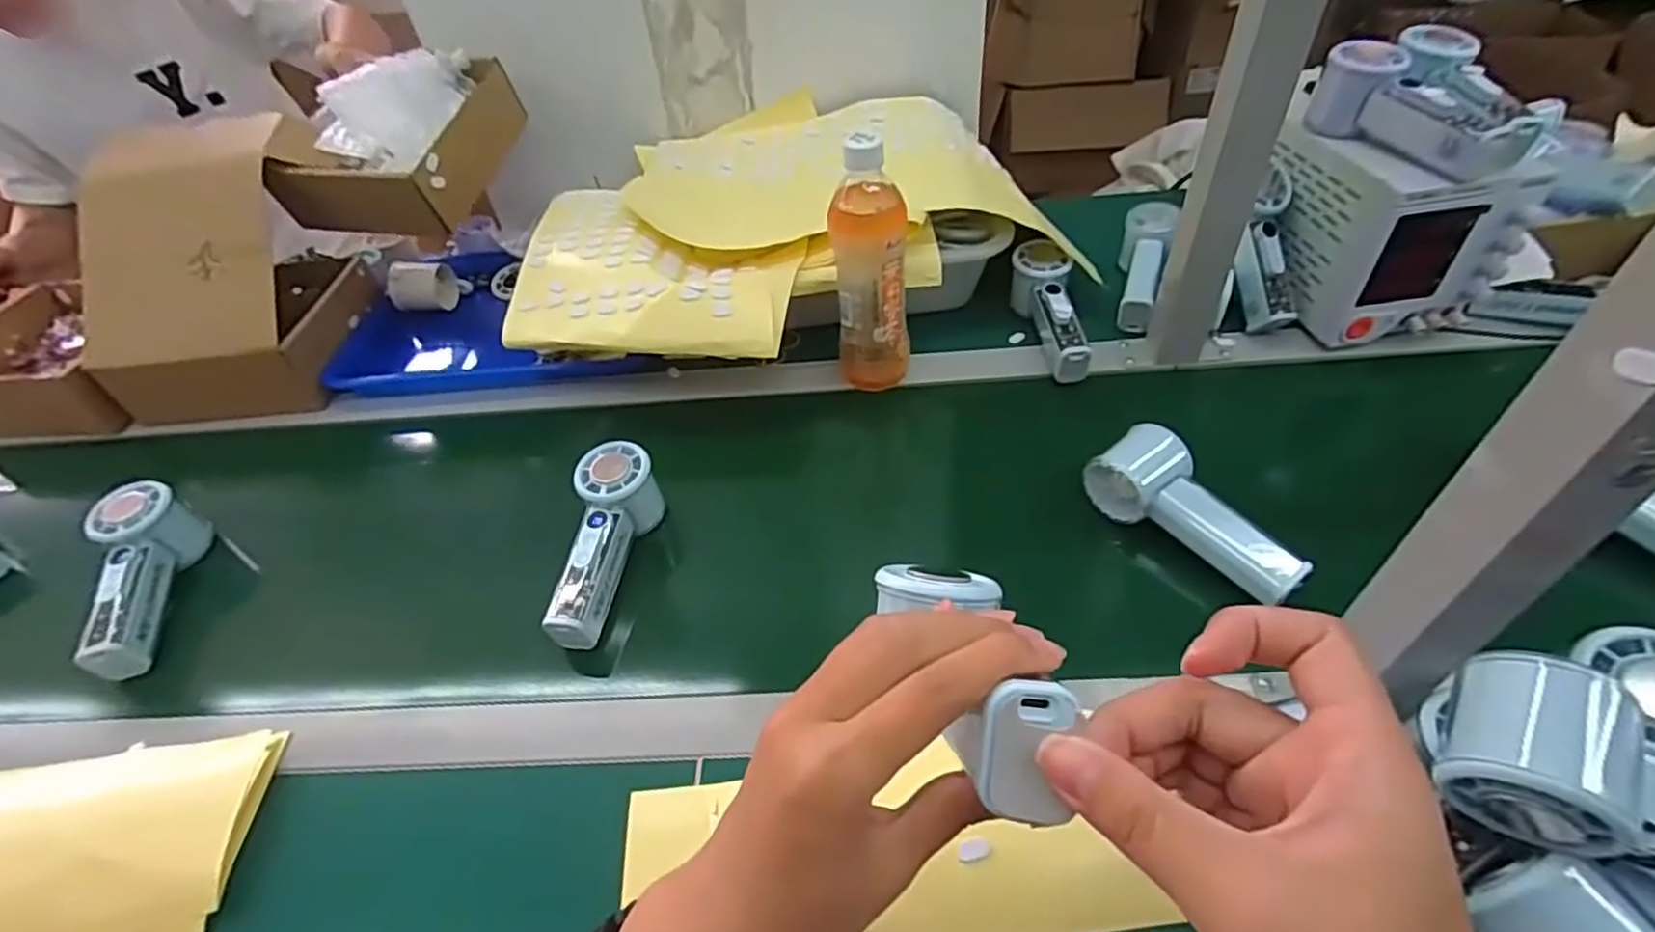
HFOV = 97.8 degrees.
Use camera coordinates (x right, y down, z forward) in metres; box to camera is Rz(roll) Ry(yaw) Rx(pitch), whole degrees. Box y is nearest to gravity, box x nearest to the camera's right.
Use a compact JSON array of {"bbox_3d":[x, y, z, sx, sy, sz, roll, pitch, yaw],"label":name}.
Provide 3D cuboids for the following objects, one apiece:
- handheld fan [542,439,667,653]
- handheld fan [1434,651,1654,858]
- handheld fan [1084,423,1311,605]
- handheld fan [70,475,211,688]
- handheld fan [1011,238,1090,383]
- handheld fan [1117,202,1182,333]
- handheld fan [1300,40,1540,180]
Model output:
[{"bbox_3d":[-0.168,0.061,0.547,0.050,0.056,0.157,3,59,10],"label":"handheld fan"},{"bbox_3d":[0.332,0.137,0.291,0.149,0.063,0.064,25,52,8],"label":"handheld fan"},{"bbox_3d":[0.262,0.033,0.513,0.055,0.045,0.150,-28,49,-19],"label":"handheld fan"},{"bbox_3d":[-0.532,0.092,0.558,0.049,0.061,0.148,-14,61,-6],"label":"handheld fan"},{"bbox_3d":[0.215,-0.144,0.687,0.047,0.053,0.148,-8,62,-1],"label":"handheld fan"},{"bbox_3d":[0.316,-0.205,0.724,0.042,0.047,0.162,10,61,16],"label":"handheld fan"},{"bbox_3d":[0.463,-0.283,0.570,0.052,0.055,0.163,-21,47,-13],"label":"handheld fan"}]

